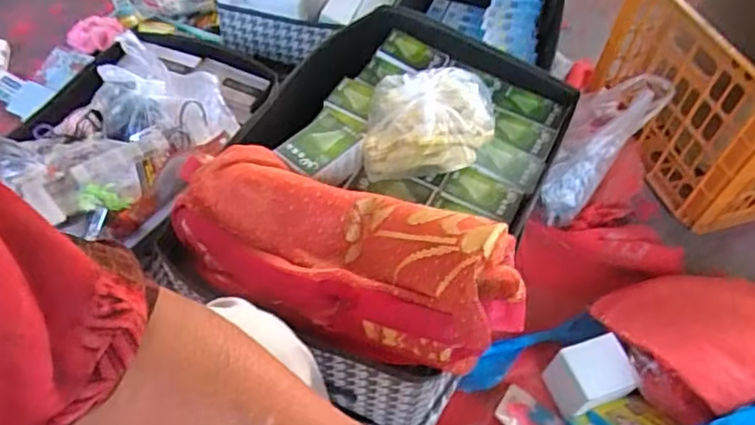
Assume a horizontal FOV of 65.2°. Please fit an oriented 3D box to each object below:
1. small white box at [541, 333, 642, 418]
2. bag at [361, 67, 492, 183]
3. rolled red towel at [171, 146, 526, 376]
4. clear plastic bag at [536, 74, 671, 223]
[{"bbox_3d":[0.282,0.222,0.787,0.081,0.091,0.077,-11,55,-13],"label":"small white box"},{"bbox_3d":[0.055,-0.104,0.638,0.151,0.062,0.114,-7,54,-10],"label":"bag"},{"bbox_3d":[-0.034,0.037,0.501,0.310,0.052,0.137,19,79,17],"label":"rolled red towel"},{"bbox_3d":[0.362,-0.118,0.962,0.117,0.123,0.299,30,70,17],"label":"clear plastic bag"}]

